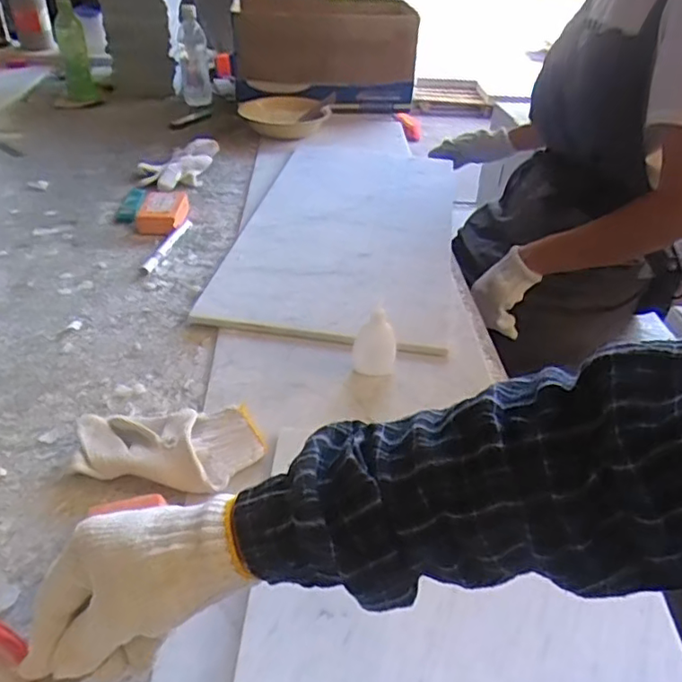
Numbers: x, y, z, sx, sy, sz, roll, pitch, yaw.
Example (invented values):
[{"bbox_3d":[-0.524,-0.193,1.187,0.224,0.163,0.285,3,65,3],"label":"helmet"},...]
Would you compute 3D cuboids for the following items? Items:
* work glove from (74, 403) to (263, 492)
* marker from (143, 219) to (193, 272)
[{"bbox_3d":[-0.153,0.095,0.544,0.165,0.041,0.092,3,38,-2],"label":"work glove"},{"bbox_3d":[-0.250,-0.144,0.878,0.017,0.015,0.164,8,38,5],"label":"marker"}]

